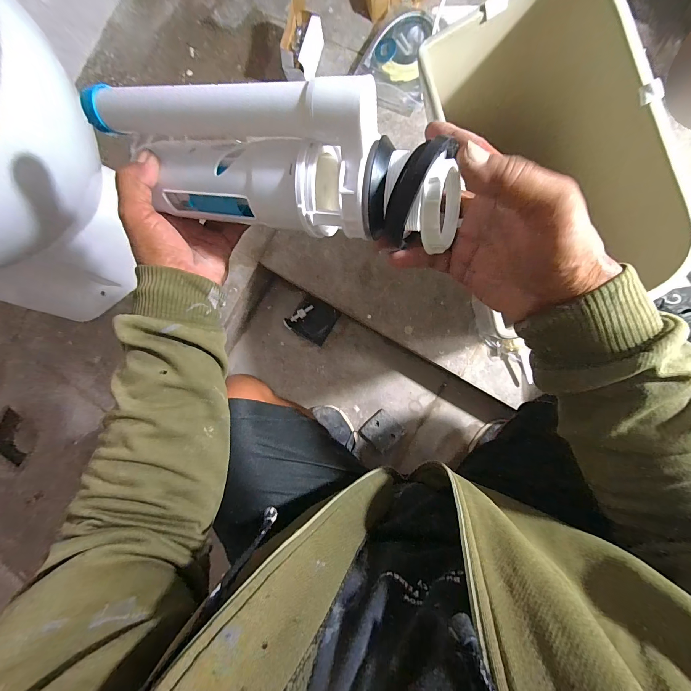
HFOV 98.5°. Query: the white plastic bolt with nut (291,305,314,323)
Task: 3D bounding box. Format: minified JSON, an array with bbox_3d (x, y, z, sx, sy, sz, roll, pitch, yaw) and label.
[{"bbox_3d":[-0.108,-0.079,0.737,0.064,0.010,0.021,-38,83,7],"label":"white plastic bolt with nut"}]

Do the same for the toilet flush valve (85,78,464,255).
[{"bbox_3d":[-0.066,-0.151,0.251,0.309,0.090,0.091,18,92,12],"label":"toilet flush valve"}]

